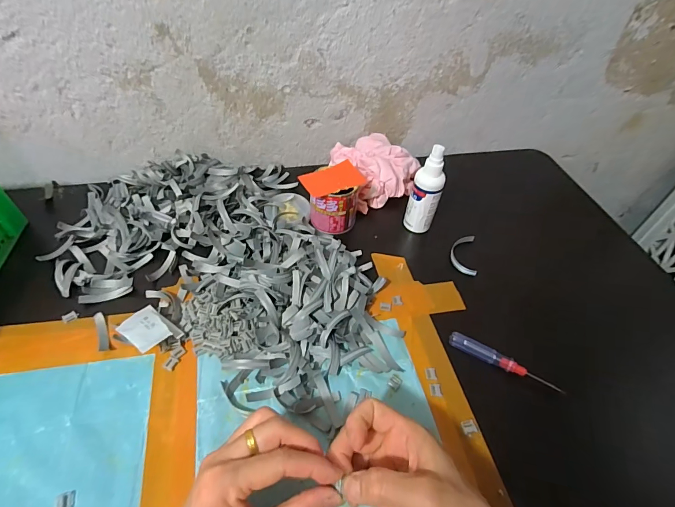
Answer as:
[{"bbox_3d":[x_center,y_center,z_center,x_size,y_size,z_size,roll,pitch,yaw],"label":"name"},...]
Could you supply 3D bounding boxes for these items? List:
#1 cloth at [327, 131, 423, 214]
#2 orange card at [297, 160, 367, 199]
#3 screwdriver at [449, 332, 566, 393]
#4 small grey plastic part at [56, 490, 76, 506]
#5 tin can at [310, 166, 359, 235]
[{"bbox_3d":[0.058,-0.132,0.578,0.114,0.066,0.121,-19,52,-20],"label":"cloth"},{"bbox_3d":[-0.005,-0.100,0.490,0.080,0.007,0.053,-28,55,-26],"label":"orange card"},{"bbox_3d":[0.180,0.119,0.397,0.120,0.017,0.015,25,51,18],"label":"screwdriver"},{"bbox_3d":[-0.220,0.200,0.297,0.014,0.004,0.013,-11,49,-13],"label":"small grey plastic part"},{"bbox_3d":[-0.003,-0.071,0.507,0.060,0.067,0.060,2,48,-2],"label":"tin can"}]

